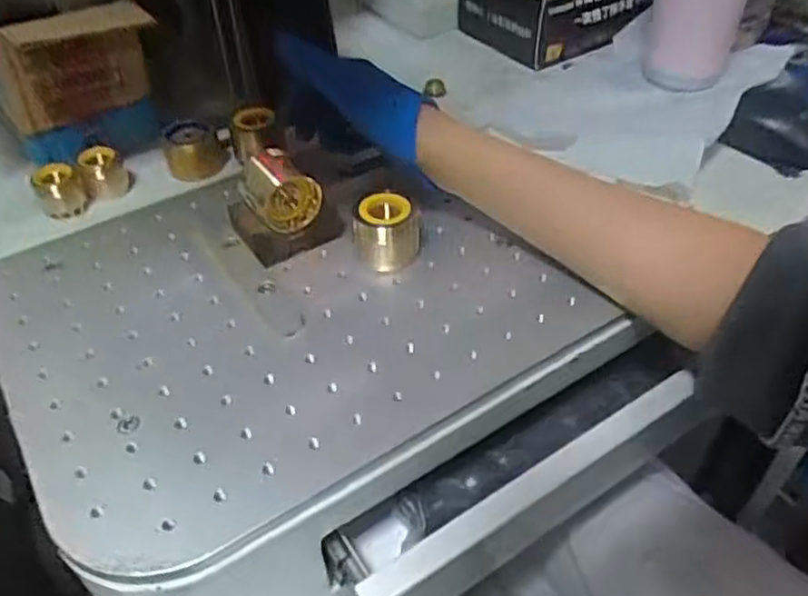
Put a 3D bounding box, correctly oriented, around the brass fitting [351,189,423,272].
[{"bbox_3d":[-0.011,-0.041,0.428,0.040,0.038,0.032,-15,45,-12],"label":"brass fitting"}]

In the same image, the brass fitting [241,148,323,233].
[{"bbox_3d":[-0.079,-0.067,0.432,0.043,0.044,0.042,-18,46,-16],"label":"brass fitting"}]

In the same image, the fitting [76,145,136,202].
[{"bbox_3d":[-0.220,-0.090,0.507,0.031,0.039,0.024,-14,45,-12],"label":"fitting"}]

